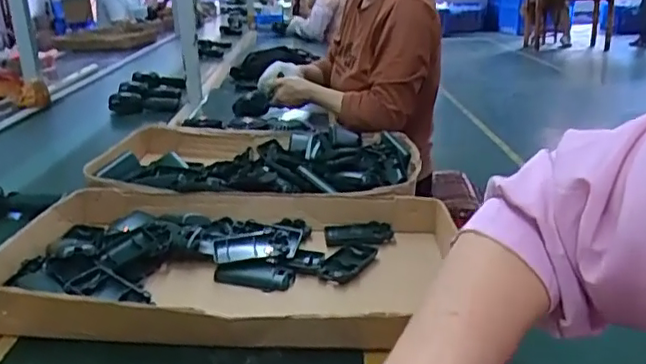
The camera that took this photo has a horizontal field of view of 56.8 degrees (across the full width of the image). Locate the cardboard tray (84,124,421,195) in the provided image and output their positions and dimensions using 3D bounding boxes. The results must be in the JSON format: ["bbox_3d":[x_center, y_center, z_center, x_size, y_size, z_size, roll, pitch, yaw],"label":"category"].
[{"bbox_3d":[-0.100,-0.020,1.034,0.506,0.092,0.357,1,19,10],"label":"cardboard tray"}]

